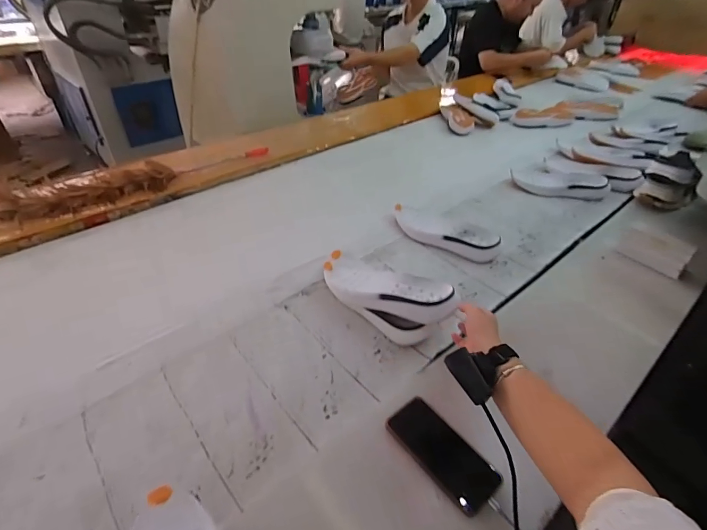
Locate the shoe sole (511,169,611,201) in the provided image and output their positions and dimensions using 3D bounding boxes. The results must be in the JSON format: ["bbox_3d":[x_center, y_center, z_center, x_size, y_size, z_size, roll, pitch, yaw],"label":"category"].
[{"bbox_3d":[0.579,-0.228,1.126,0.251,0.049,0.098,13,43,29],"label":"shoe sole"}]

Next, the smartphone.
[{"bbox_3d":[0.124,0.257,0.549,0.075,0.012,0.153,-27,48,-30],"label":"smartphone"}]

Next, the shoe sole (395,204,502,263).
[{"bbox_3d":[0.219,-0.084,0.972,0.280,0.037,0.107,25,45,24],"label":"shoe sole"}]

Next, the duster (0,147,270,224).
[{"bbox_3d":[-0.619,-0.229,1.094,0.810,0.083,0.149,-22,46,-26],"label":"duster"}]

